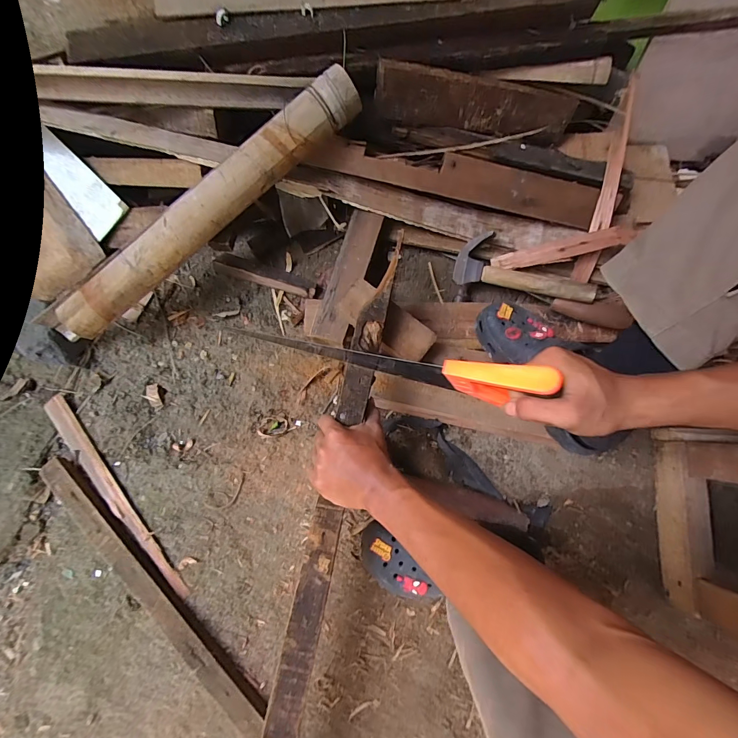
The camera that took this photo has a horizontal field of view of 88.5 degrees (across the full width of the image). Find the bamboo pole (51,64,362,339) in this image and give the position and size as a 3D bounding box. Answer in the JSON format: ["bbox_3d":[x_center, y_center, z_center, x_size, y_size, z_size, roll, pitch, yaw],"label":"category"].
[{"bbox_3d":[-0.238,-0.224,0.543,0.539,0.050,0.059,-37,80,5],"label":"bamboo pole"}]

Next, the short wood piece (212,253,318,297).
[{"bbox_3d":[-0.183,-0.166,0.667,0.185,0.030,0.035,16,78,4],"label":"short wood piece"}]

